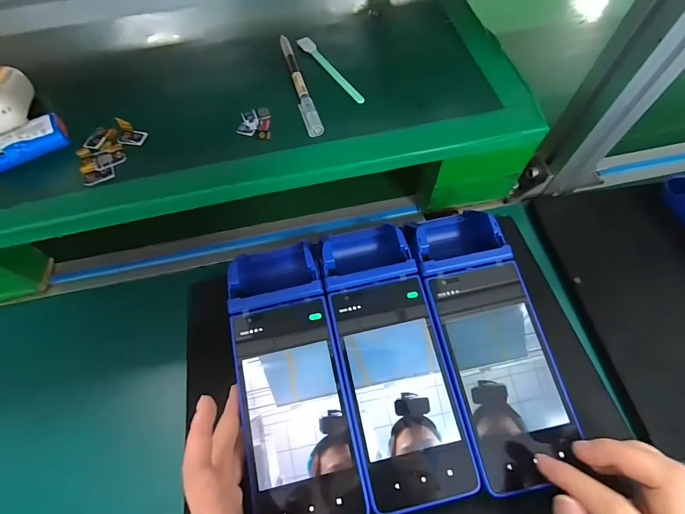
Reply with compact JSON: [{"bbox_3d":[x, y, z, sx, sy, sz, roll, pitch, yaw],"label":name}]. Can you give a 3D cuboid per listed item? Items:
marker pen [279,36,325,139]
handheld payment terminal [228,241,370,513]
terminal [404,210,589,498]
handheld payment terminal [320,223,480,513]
[{"bbox_3d":[-0.042,-0.164,0.313,0.014,0.008,0.135,-16,64,-6],"label":"marker pen"},{"bbox_3d":[-0.043,0.094,0.273,0.080,0.038,0.221,-12,73,-4],"label":"handheld payment terminal"},{"bbox_3d":[0.118,0.066,0.280,0.082,0.044,0.226,-11,72,-3],"label":"terminal"},{"bbox_3d":[0.038,0.075,0.279,0.081,0.058,0.219,-12,63,-3],"label":"handheld payment terminal"}]

